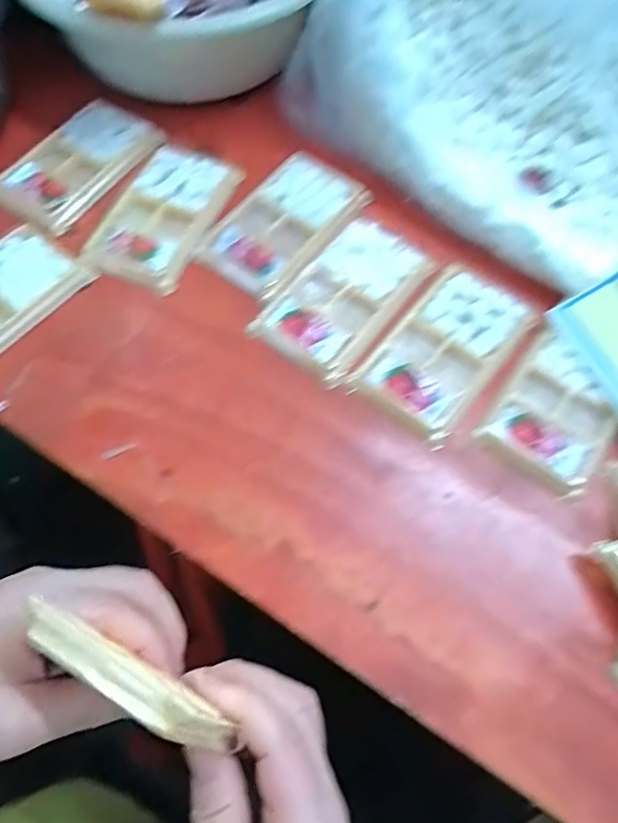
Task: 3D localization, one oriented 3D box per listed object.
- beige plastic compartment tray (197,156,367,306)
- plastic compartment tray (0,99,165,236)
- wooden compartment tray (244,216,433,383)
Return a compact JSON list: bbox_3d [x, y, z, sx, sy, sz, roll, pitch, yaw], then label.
[{"bbox_3d":[-0.020,-0.153,0.468,0.078,0.009,0.137,35,72,14],"label":"beige plastic compartment tray"},{"bbox_3d":[-0.195,-0.211,0.494,0.078,0.016,0.137,32,71,13],"label":"plastic compartment tray"},{"bbox_3d":[0.029,-0.091,0.435,0.079,0.011,0.134,34,72,14],"label":"wooden compartment tray"}]

